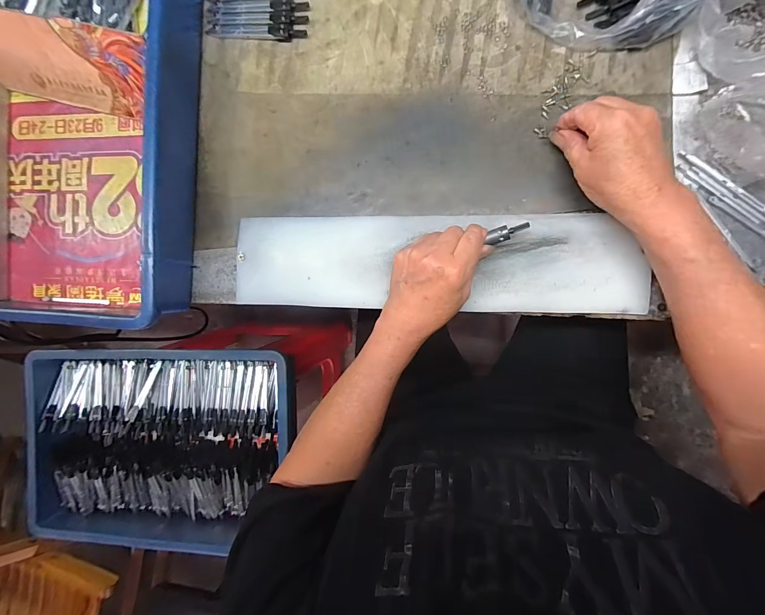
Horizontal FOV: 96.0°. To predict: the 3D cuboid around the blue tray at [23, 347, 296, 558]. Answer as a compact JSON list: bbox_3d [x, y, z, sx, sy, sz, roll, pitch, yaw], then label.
[{"bbox_3d":[-0.333,0.218,0.537,0.413,0.072,0.306,-1,92,6],"label":"blue tray"}]

